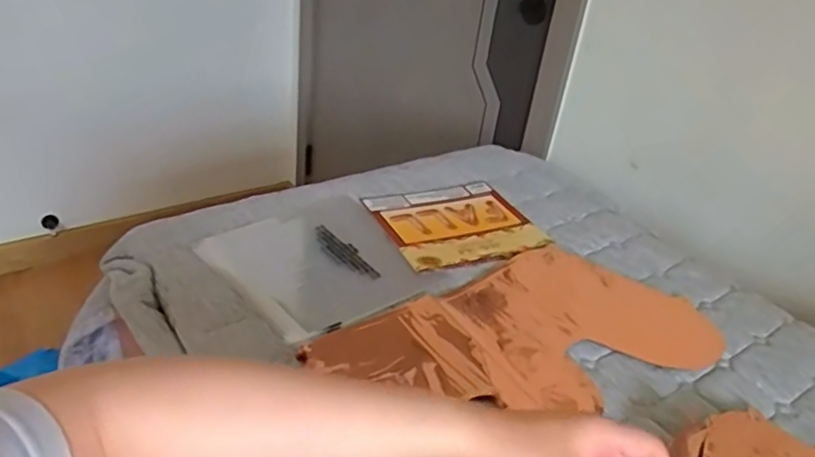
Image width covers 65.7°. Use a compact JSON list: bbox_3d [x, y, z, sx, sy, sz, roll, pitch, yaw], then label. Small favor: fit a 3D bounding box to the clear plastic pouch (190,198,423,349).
[{"bbox_3d":[-0.094,0.038,0.683,0.200,0.010,0.200,-18,41,-34],"label":"clear plastic pouch"}]

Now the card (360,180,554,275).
[{"bbox_3d":[0.061,-0.009,0.791,0.193,0.010,0.160,-11,37,-26],"label":"card"}]

